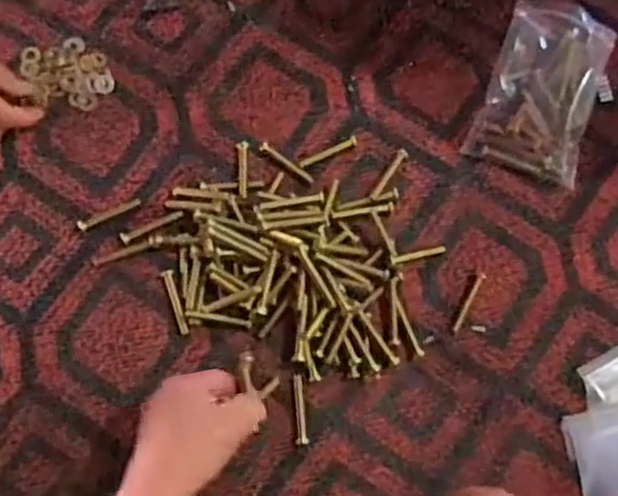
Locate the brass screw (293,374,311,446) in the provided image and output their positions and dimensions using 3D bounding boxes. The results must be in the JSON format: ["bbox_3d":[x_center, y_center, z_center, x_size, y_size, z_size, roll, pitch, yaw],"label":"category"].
[{"bbox_3d":[-0.007,0.126,0.561,0.010,0.004,0.053,-6,76,-3],"label":"brass screw"}]

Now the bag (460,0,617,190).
[{"bbox_3d":[0.203,-0.137,0.619,0.090,0.033,0.146,21,76,4],"label":"bag"}]

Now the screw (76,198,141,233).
[{"bbox_3d":[-0.164,-0.029,0.591,0.053,0.004,0.010,-26,78,-8],"label":"screw"}]

